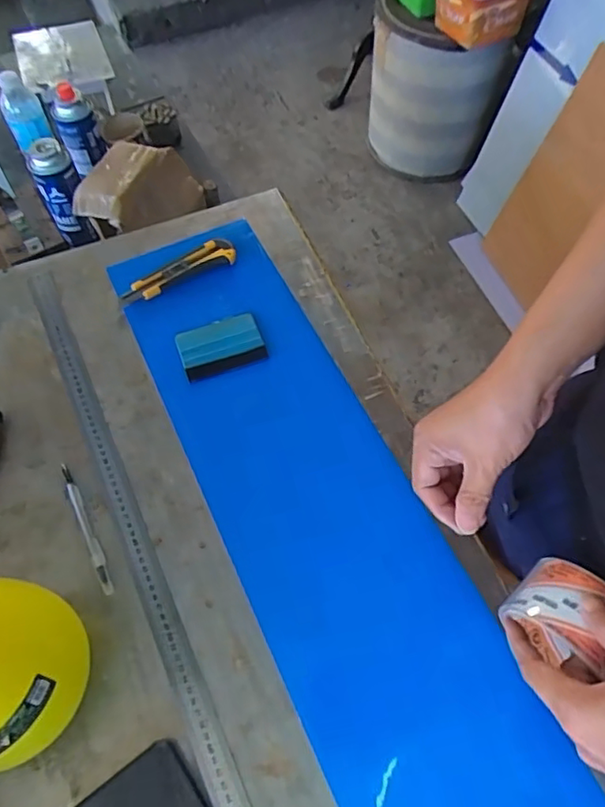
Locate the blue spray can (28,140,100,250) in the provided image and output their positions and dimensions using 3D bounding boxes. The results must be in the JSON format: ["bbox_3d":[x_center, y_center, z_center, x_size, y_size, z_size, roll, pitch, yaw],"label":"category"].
[{"bbox_3d":[-0.380,-0.334,0.951,0.069,0.169,0.064,0,60,0],"label":"blue spray can"}]

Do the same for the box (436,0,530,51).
[{"bbox_3d":[0.457,-1.007,1.494,0.181,0.136,0.157,-25,63,-14],"label":"box"}]

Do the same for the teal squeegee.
[{"bbox_3d":[-0.097,-0.069,0.705,0.097,0.007,0.069,-20,62,-9],"label":"teal squeegee"}]

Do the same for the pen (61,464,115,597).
[{"bbox_3d":[-0.219,0.122,0.596,0.012,0.008,0.150,-26,63,-12],"label":"pen"}]

